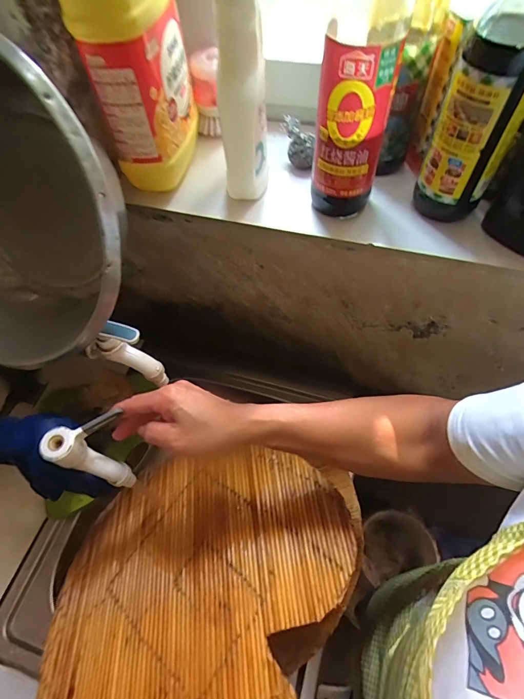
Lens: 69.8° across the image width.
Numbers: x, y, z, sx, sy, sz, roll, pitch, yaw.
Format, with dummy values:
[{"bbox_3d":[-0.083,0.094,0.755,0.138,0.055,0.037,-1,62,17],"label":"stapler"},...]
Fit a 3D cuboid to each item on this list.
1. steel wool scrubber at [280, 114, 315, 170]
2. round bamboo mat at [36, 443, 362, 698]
[{"bbox_3d":[0.042,-0.241,0.440,0.037,0.047,0.039,2,58,3],"label":"steel wool scrubber"},{"bbox_3d":[-0.084,0.282,0.425,0.322,0.008,0.371,9,55,27],"label":"round bamboo mat"}]

